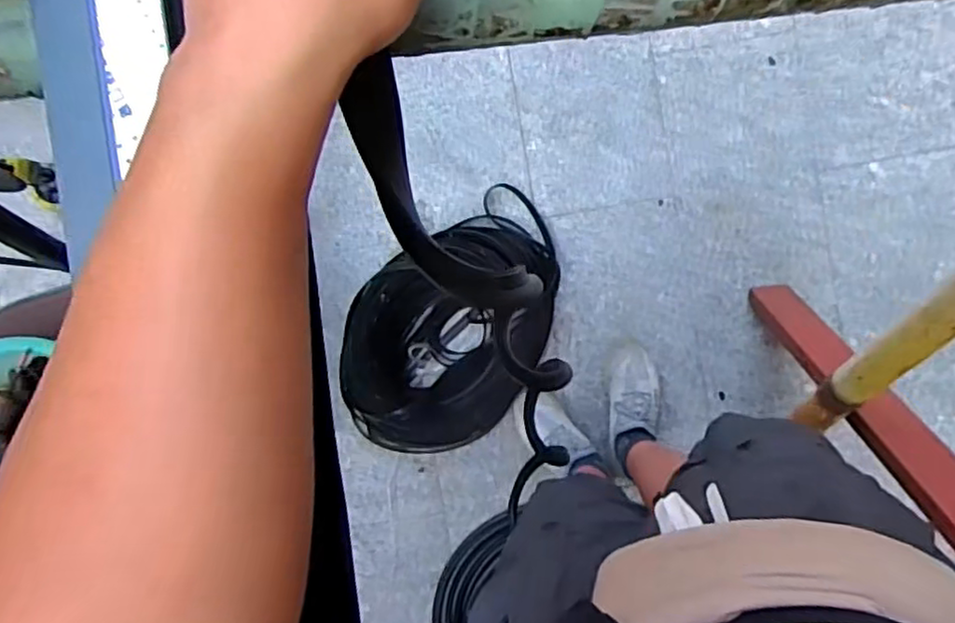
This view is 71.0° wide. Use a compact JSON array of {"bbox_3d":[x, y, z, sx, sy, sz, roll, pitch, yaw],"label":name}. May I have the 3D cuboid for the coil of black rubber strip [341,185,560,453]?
[{"bbox_3d":[-0.050,0.021,1.348,0.369,0.145,0.584,29,92,1],"label":"coil of black rubber strip"}]

